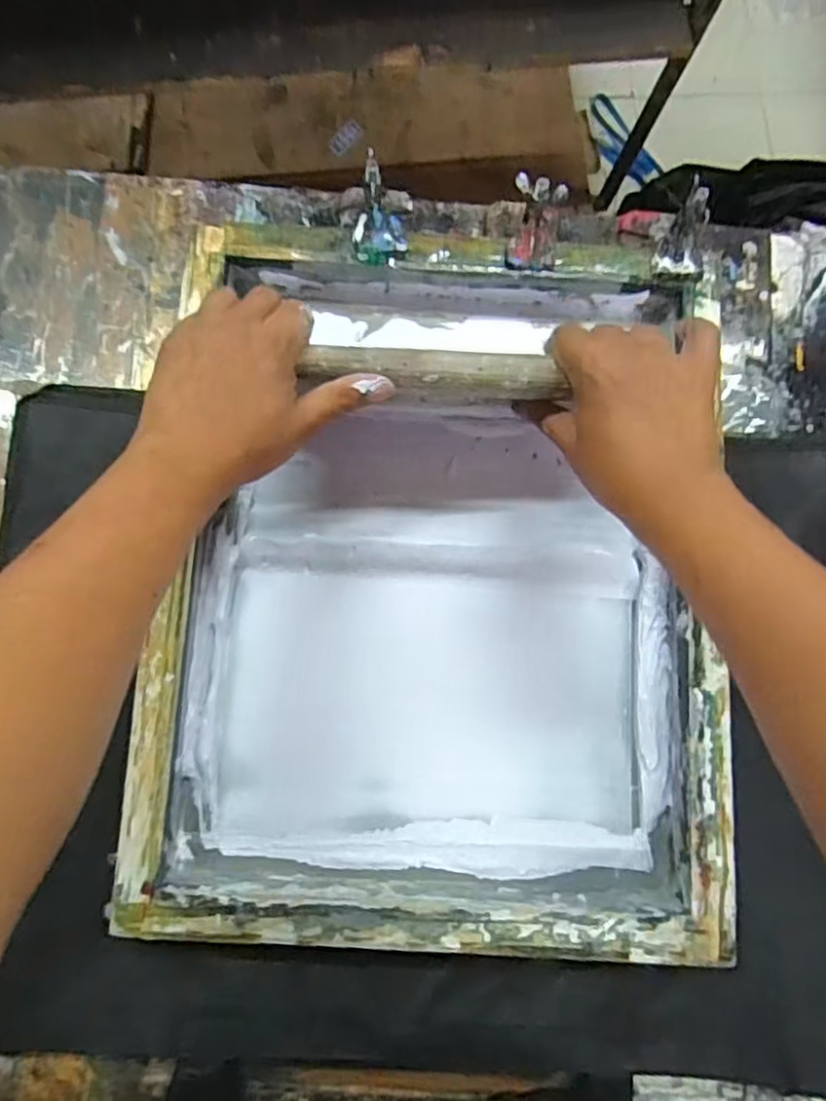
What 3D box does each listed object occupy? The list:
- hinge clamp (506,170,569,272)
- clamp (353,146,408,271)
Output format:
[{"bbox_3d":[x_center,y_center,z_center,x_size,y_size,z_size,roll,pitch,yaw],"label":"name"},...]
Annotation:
[{"bbox_3d":[0.091,-0.242,0.486,0.038,0.042,0.050,2,81,0],"label":"hinge clamp"},{"bbox_3d":[-0.026,-0.251,0.484,0.044,0.040,0.063,-9,81,-2],"label":"clamp"}]

